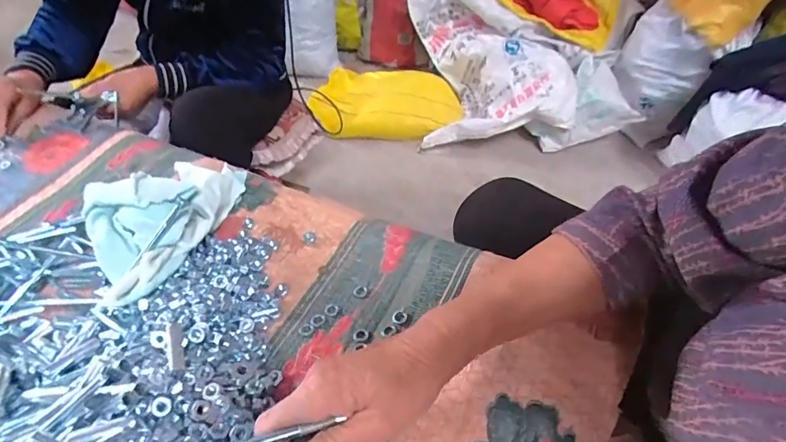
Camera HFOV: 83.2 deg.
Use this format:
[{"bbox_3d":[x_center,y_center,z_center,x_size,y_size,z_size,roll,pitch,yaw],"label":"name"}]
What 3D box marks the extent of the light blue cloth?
[{"bbox_3d":[-0.255,-0.009,0.468,0.126,0.079,0.201,3,45,9],"label":"light blue cloth"}]

